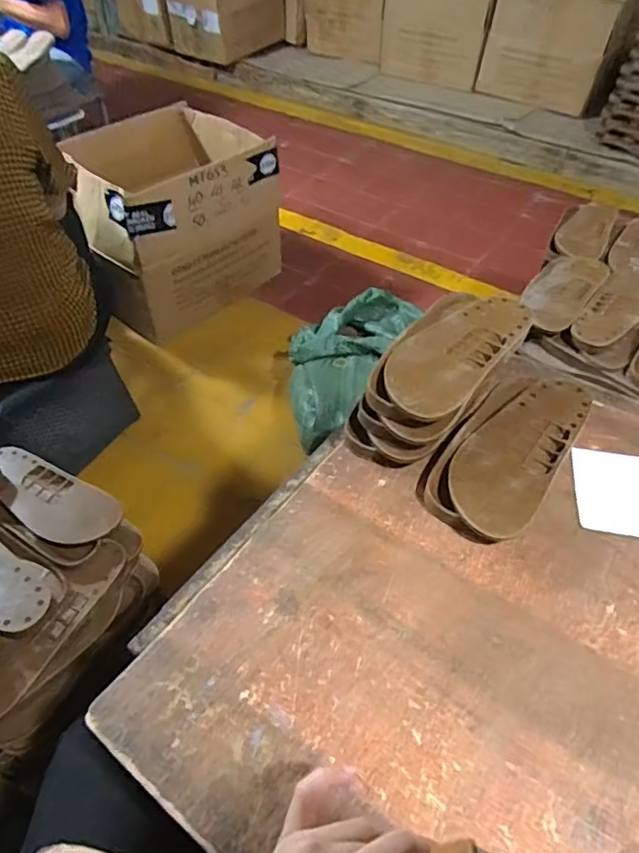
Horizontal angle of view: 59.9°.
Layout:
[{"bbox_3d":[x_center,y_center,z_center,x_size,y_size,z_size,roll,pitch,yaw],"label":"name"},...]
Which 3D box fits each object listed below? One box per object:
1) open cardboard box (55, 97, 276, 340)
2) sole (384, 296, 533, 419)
[{"bbox_3d":[-0.437,-0.583,1.611,0.530,0.438,0.424,-35,58,-28],"label":"open cardboard box"},{"bbox_3d":[0.149,-0.084,0.592,0.087,0.015,0.224,33,55,24],"label":"sole"}]

